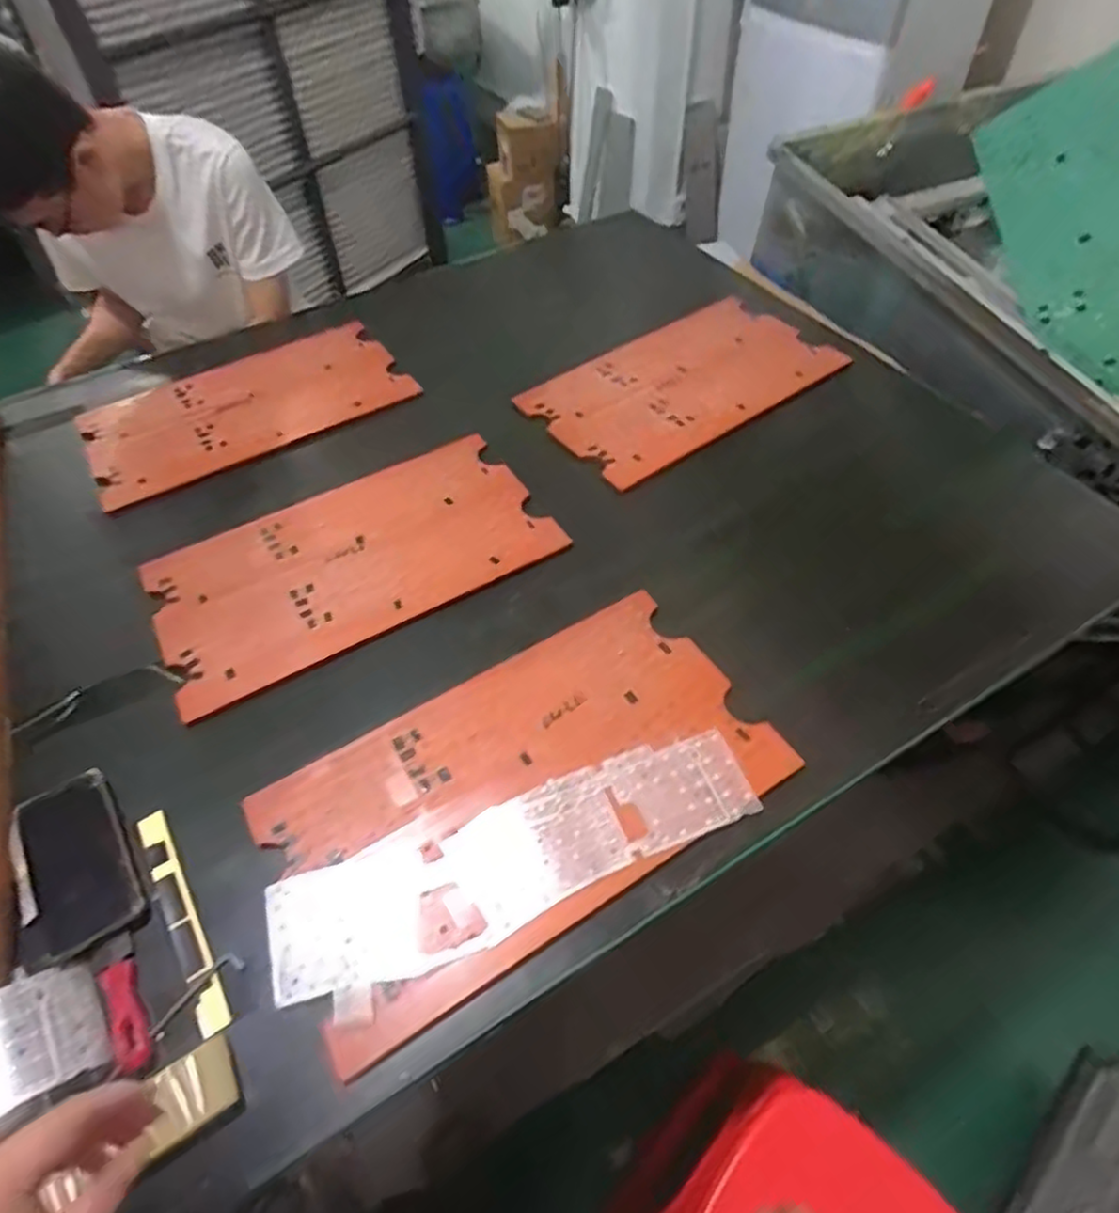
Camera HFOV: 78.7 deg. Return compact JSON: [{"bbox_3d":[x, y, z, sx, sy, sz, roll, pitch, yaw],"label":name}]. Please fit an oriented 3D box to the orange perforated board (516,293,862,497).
[{"bbox_3d":[0.196,-0.360,1.086,0.470,0.018,0.277,-30,58,-14],"label":"orange perforated board"}]

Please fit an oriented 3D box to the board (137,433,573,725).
[{"bbox_3d":[-0.264,-0.066,0.881,0.481,0.018,0.280,-25,54,-18],"label":"board"}]

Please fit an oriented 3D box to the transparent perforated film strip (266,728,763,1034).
[{"bbox_3d":[-0.036,0.223,0.619,0.440,0.008,0.123,-20,53,-14],"label":"transparent perforated film strip"}]

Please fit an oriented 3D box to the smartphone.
[{"bbox_3d":[-0.447,0.237,0.624,0.094,0.018,0.170,-29,59,-23],"label":"smartphone"}]

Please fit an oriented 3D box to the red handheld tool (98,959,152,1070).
[{"bbox_3d":[-0.349,0.328,0.549,0.026,0.007,0.086,-29,56,-20],"label":"red handheld tool"}]

